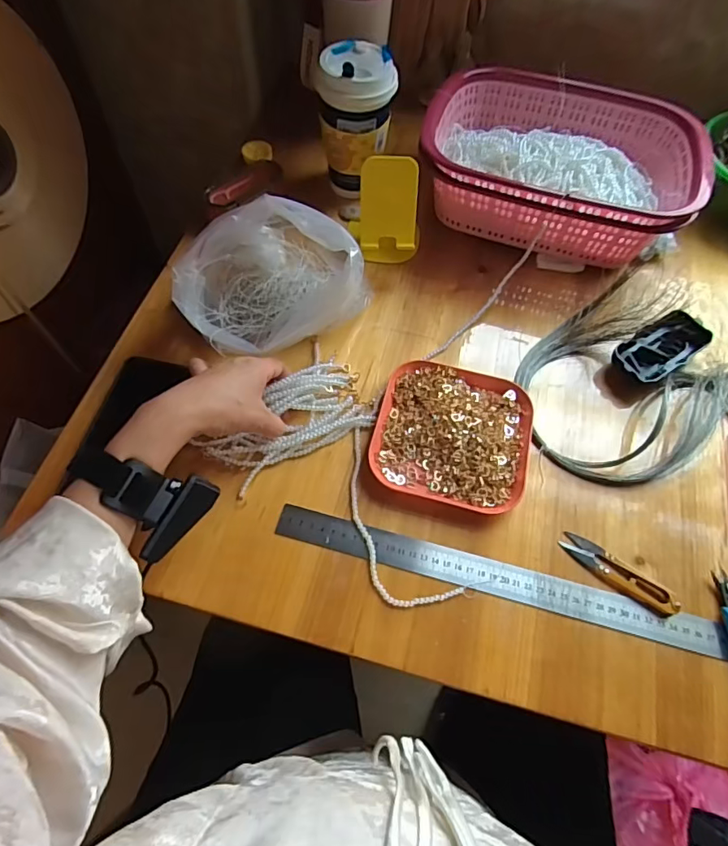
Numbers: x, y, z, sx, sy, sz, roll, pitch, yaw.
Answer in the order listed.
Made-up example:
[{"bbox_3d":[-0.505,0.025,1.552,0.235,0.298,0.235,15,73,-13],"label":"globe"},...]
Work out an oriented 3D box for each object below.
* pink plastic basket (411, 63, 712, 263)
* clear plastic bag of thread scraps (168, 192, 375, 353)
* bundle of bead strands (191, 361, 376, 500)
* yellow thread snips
[{"bbox_3d":[0.225,-0.299,0.611,0.295,0.103,0.208,16,62,7],"label":"pink plastic basket"},{"bbox_3d":[-0.086,-0.136,0.498,0.178,0.122,0.124,-31,67,-17],"label":"clear plastic bag of thread scraps"},{"bbox_3d":[-0.068,-0.004,0.480,0.158,0.032,0.077,-32,67,-17],"label":"bundle of bead strands"},{"bbox_3d":[0.218,0.127,0.435,0.100,0.008,0.026,33,65,15],"label":"yellow thread snips"}]

